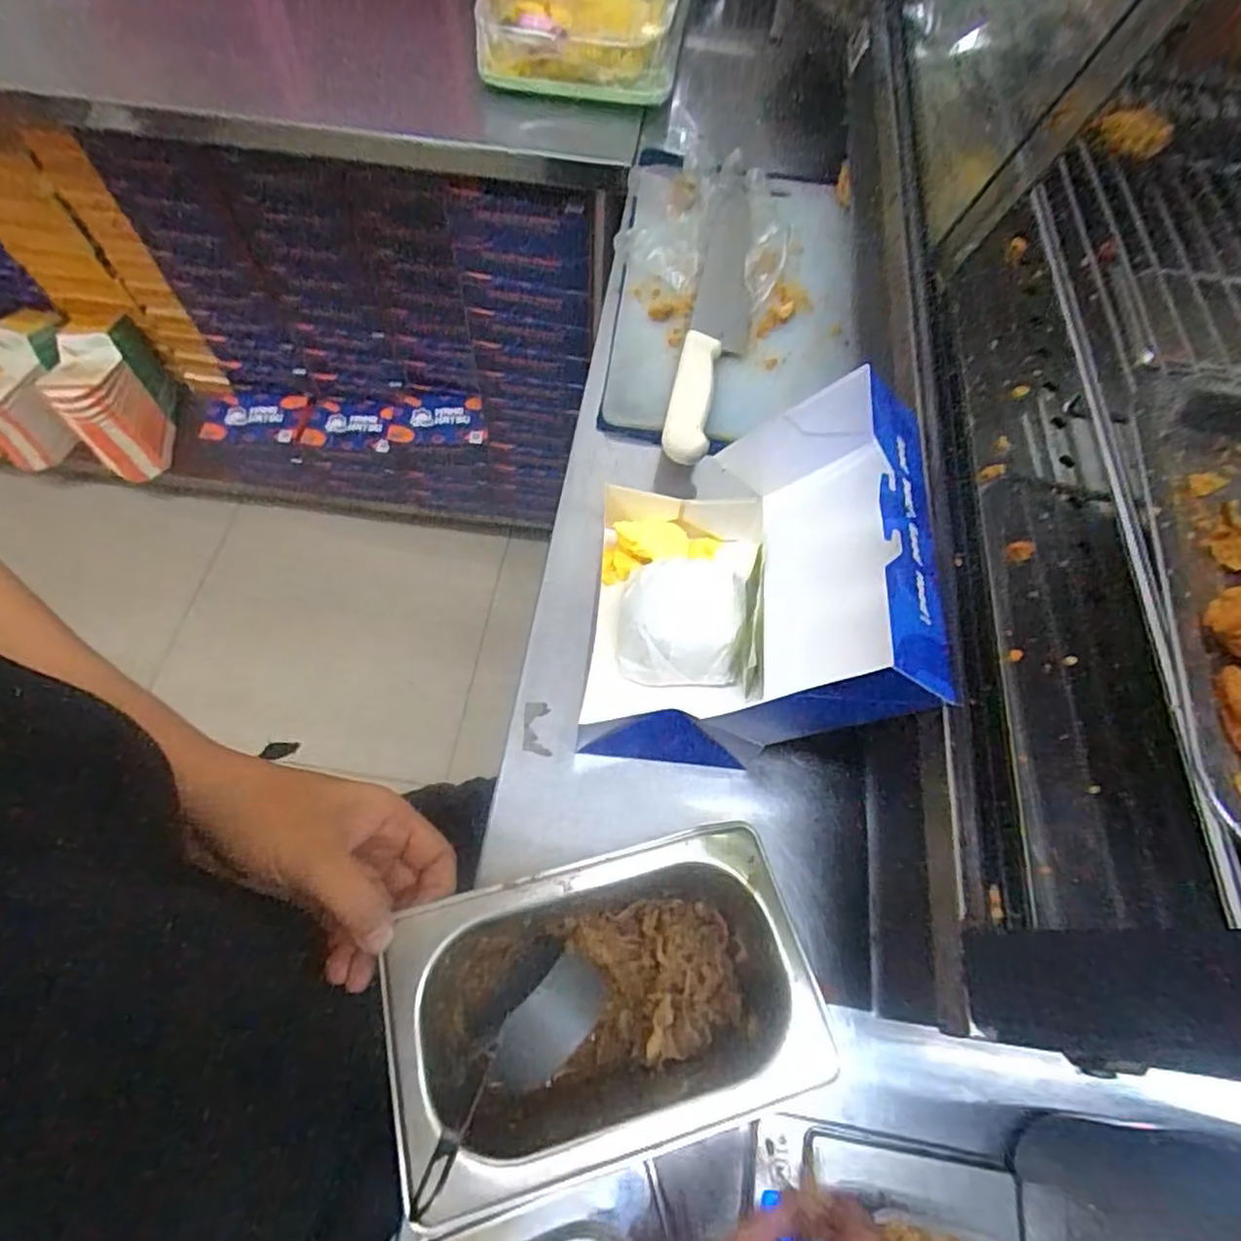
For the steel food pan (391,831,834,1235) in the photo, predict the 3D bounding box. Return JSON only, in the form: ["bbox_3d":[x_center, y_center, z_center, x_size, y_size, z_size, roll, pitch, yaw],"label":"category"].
[{"bbox_3d":[-0.007,0.187,0.323,0.176,0.103,0.125,-12,65,-9],"label":"steel food pan"}]

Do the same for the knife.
[{"bbox_3d":[0.085,-0.264,0.577,0.050,0.033,0.342,12,63,2],"label":"knife"}]

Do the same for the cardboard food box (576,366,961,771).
[{"bbox_3d":[0.068,-0.019,0.401,0.164,0.160,0.184,6,63,0],"label":"cardboard food box"}]

